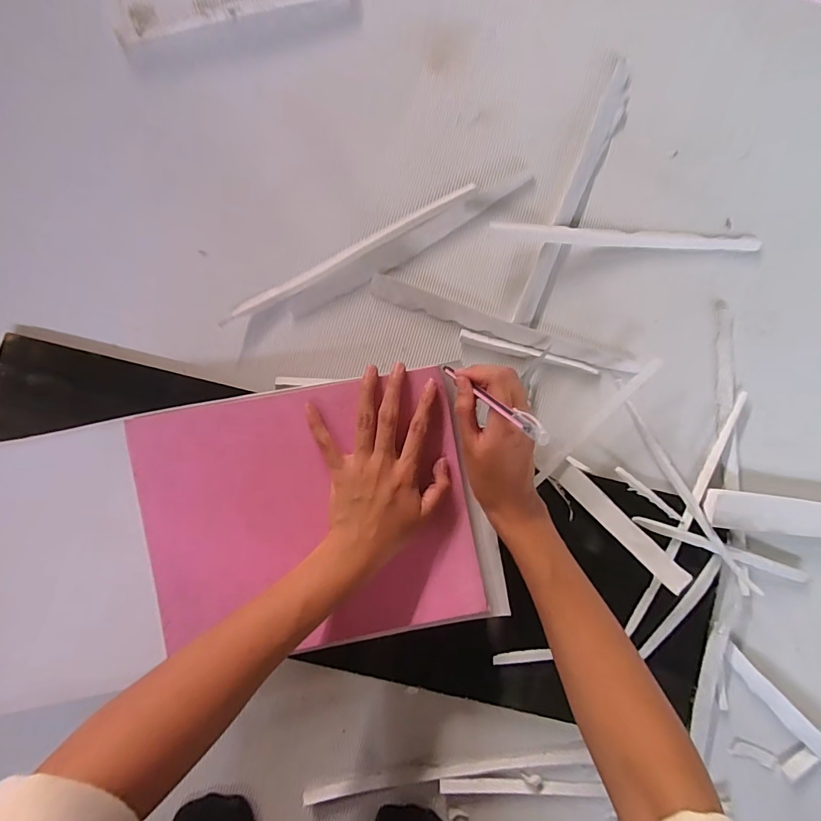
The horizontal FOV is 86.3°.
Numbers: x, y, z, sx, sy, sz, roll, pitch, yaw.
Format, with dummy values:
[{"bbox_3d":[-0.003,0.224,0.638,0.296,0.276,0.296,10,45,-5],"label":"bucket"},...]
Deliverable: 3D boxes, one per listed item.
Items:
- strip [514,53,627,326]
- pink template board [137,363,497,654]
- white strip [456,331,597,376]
[{"bbox_3d":[0.158,-0.206,0.419,0.021,0.017,0.266,23,89,-1],"label":"strip"},{"bbox_3d":[-0.083,0.091,0.375,0.269,0.010,0.215,-10,90,-4],"label":"pink template board"},{"bbox_3d":[0.113,-0.055,0.418,0.132,0.009,0.011,16,89,-1],"label":"white strip"}]

